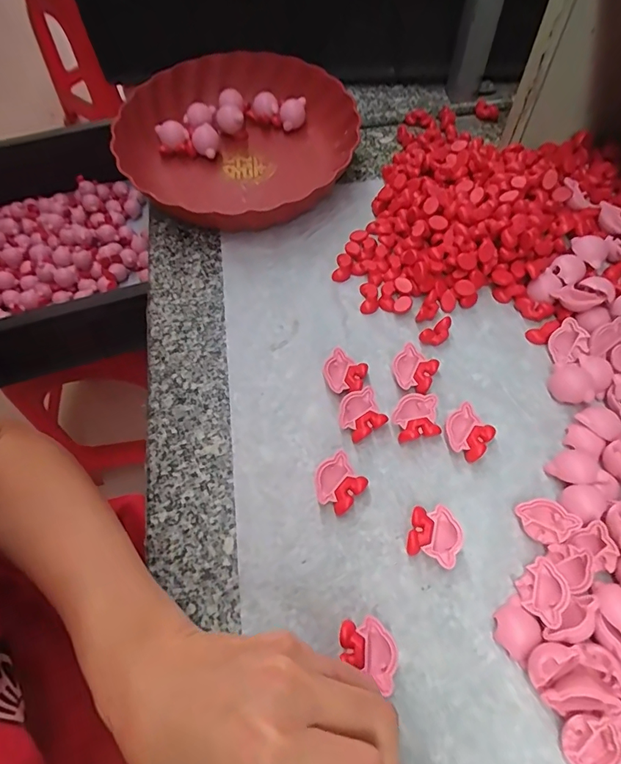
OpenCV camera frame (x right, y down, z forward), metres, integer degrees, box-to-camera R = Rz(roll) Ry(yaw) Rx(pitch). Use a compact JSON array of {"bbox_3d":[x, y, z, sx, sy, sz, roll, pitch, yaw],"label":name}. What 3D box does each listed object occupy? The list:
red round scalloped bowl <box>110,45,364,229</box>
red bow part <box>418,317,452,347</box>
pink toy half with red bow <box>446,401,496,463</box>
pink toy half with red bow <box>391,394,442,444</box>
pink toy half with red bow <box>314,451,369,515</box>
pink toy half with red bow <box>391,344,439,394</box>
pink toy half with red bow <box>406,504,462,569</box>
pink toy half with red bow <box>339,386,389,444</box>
[{"bbox_3d":[-0.073,-0.250,0.468,0.239,0.053,0.240,-1,62,3],"label":"red round scalloped bowl"},{"bbox_3d":[0.106,-0.041,0.373,0.031,0.013,0.015,-36,65,-15],"label":"red bow part"},{"bbox_3d":[0.116,0.038,0.329,0.032,0.018,0.033,30,67,18],"label":"pink toy half with red bow"},{"bbox_3d":[0.079,0.027,0.335,0.033,0.015,0.032,-6,61,0],"label":"pink toy half with red bow"},{"bbox_3d":[0.020,0.072,0.313,0.032,0.015,0.034,35,69,20],"label":"pink toy half with red bow"},{"bbox_3d":[0.082,-0.008,0.355,0.033,0.016,0.033,24,66,15],"label":"pink toy half with red bow"},{"bbox_3d":[0.082,0.100,0.295,0.032,0.018,0.035,19,64,13],"label":"pink toy half with red bow"},{"bbox_3d":[0.038,0.025,0.337,0.033,0.014,0.032,-26,63,-10],"label":"pink toy half with red bow"}]

